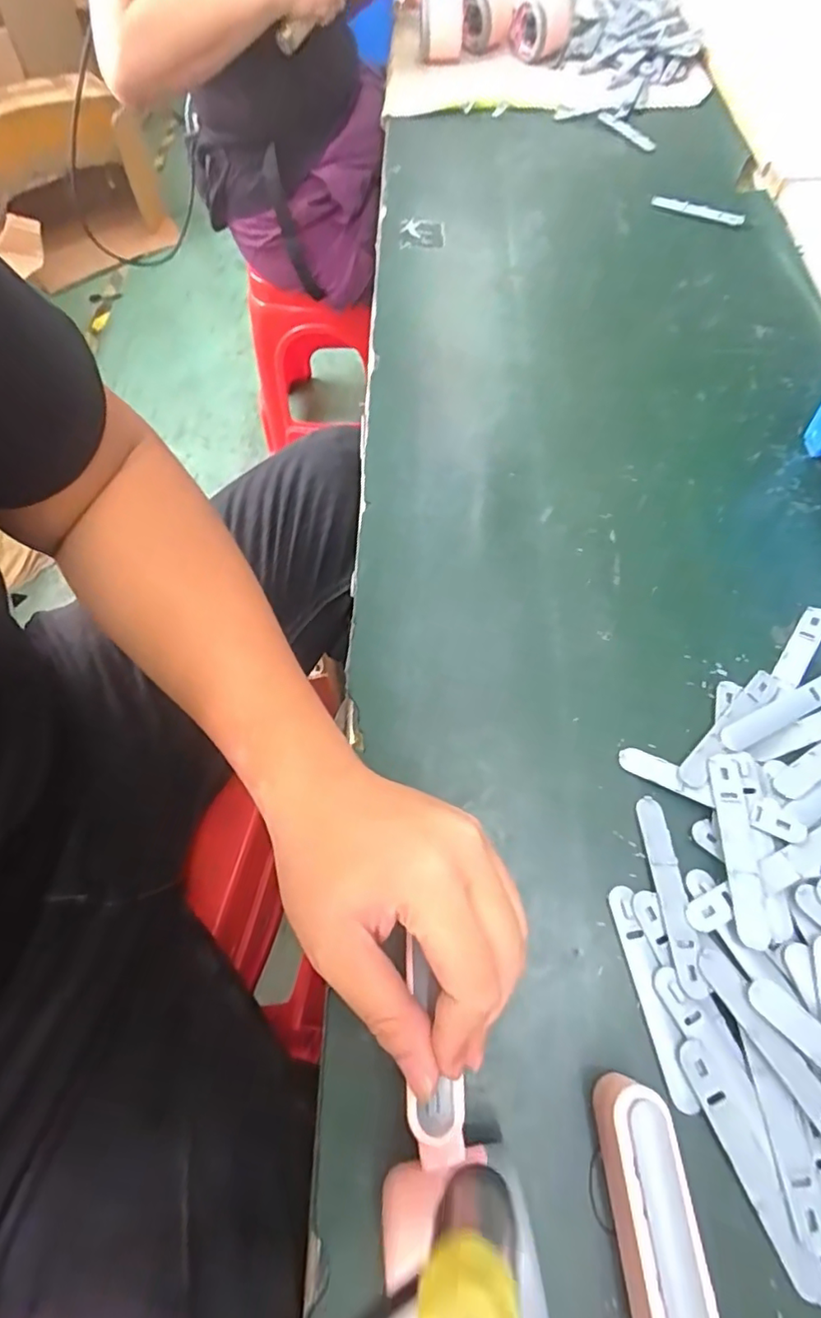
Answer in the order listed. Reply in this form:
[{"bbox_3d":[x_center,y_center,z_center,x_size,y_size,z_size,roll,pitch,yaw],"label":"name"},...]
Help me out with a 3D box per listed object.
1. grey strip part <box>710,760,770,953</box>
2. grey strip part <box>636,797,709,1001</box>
[{"bbox_3d":[0.170,0.098,0.294,0.015,0.006,0.094,1,65,2],"label":"grey strip part"},{"bbox_3d":[0.134,0.119,0.289,0.015,0.006,0.094,-2,65,1],"label":"grey strip part"}]

